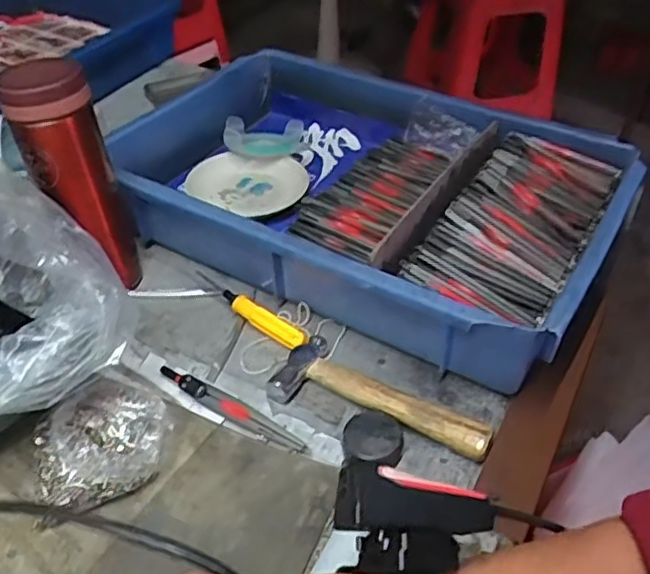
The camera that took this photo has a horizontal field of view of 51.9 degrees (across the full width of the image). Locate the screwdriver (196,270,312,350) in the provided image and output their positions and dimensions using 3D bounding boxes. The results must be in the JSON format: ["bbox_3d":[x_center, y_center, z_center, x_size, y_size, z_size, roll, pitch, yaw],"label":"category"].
[{"bbox_3d":[-0.063,0.016,0.542,0.120,0.017,0.015,29,49,26],"label":"screwdriver"}]

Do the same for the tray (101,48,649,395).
[{"bbox_3d":[0.027,-0.098,0.627,0.455,0.086,0.301,23,46,22],"label":"tray"}]

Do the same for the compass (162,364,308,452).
[{"bbox_3d":[-0.068,0.086,0.478,0.125,0.007,0.015,24,47,23],"label":"compass"}]

